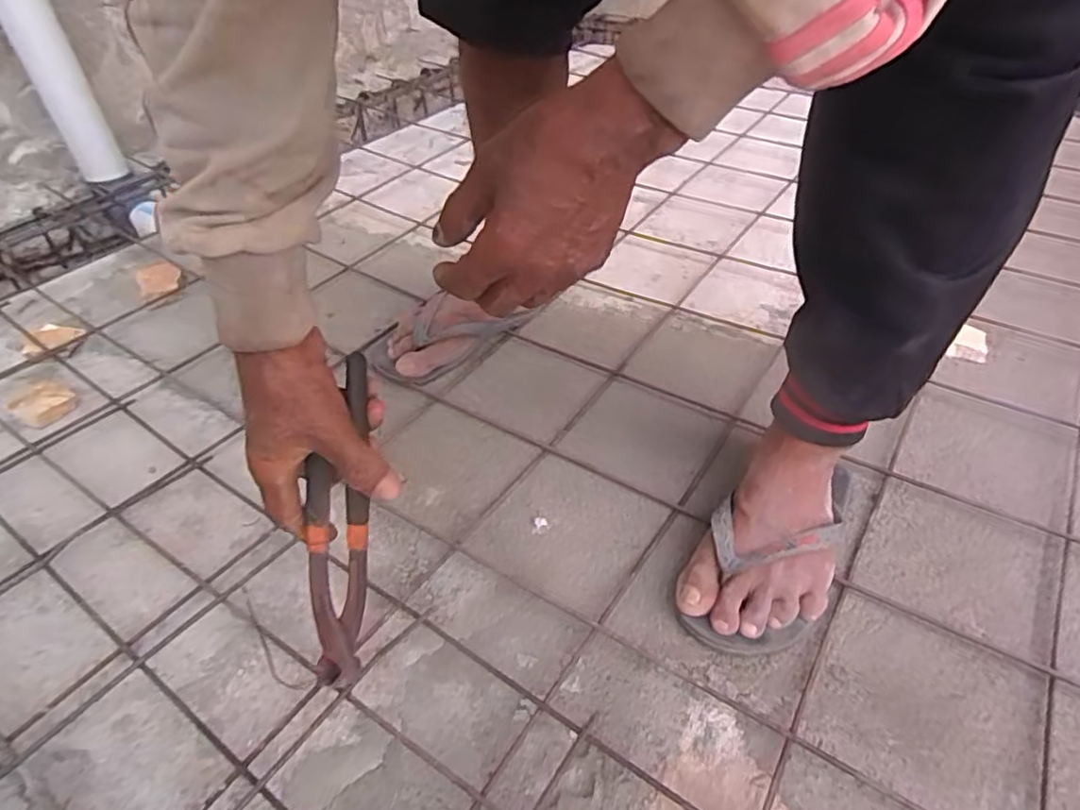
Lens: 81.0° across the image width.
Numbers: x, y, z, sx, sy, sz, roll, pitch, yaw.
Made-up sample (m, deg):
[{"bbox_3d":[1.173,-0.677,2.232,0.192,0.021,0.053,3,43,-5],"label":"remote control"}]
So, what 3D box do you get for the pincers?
[{"bbox_3d":[-0.138,0.080,0.430,0.041,0.222,0.018,1,3,2],"label":"pincers"}]

